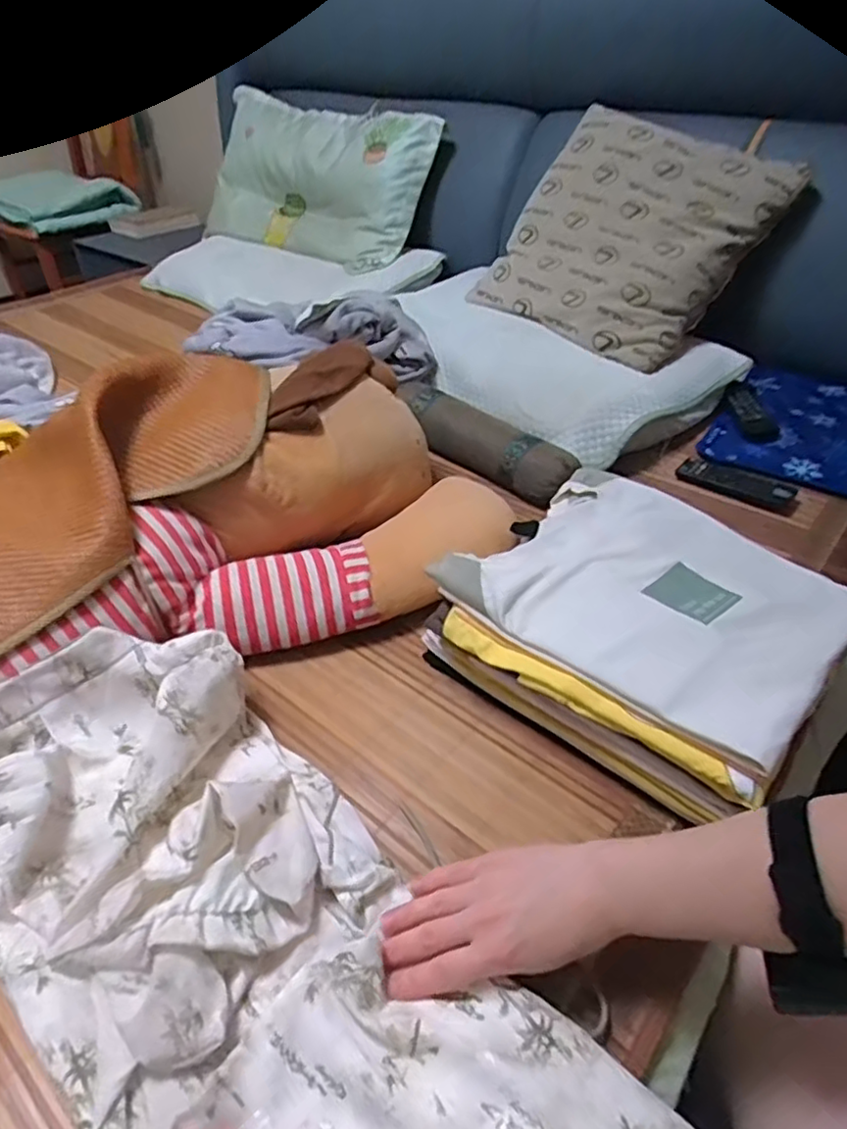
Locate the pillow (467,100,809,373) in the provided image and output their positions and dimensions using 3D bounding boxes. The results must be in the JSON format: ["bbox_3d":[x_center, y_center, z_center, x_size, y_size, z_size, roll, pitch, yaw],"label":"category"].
[{"bbox_3d":[0.337,-0.570,1.125,0.436,0.085,0.413,38,96,35],"label":"pillow"}]

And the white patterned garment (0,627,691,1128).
[{"bbox_3d":[-0.112,0.250,0.424,0.593,0.063,0.239,33,50,30],"label":"white patterned garment"}]

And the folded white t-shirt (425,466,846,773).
[{"bbox_3d":[0.206,0.016,0.593,0.305,0.038,0.249,31,49,32],"label":"folded white t-shirt"}]

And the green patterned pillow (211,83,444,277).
[{"bbox_3d":[-0.294,-0.957,1.616,0.696,0.359,0.064,29,14,28],"label":"green patterned pillow"}]

